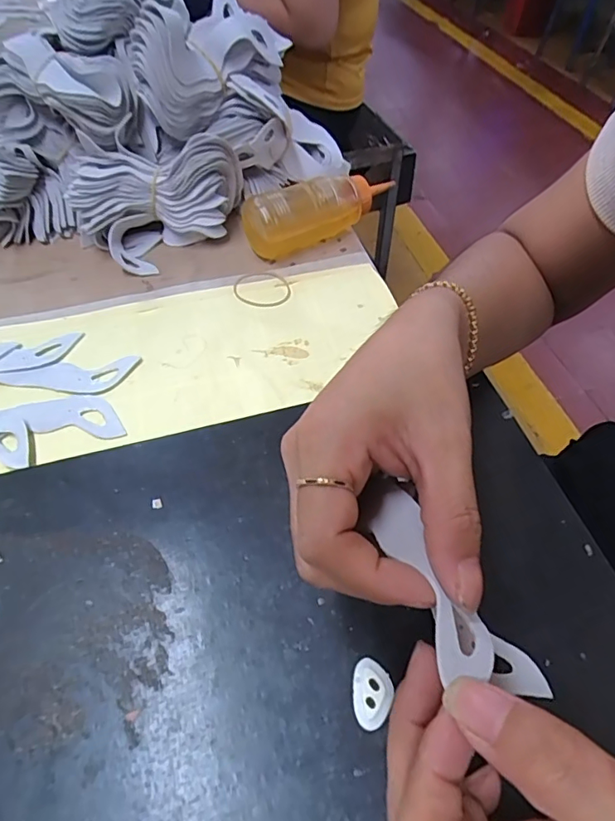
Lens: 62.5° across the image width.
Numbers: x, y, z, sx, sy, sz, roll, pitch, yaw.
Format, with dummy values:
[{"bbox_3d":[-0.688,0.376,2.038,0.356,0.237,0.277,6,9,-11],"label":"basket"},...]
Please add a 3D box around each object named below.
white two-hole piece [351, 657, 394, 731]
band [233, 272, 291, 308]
[{"bbox_3d":[0.028,0.122,0.220,0.017,0.004,0.027,-3,53,-2],"label":"white two-hole piece"},{"bbox_3d":[-0.038,-0.101,0.421,0.045,0.005,0.045,0,52,0],"label":"band"}]

